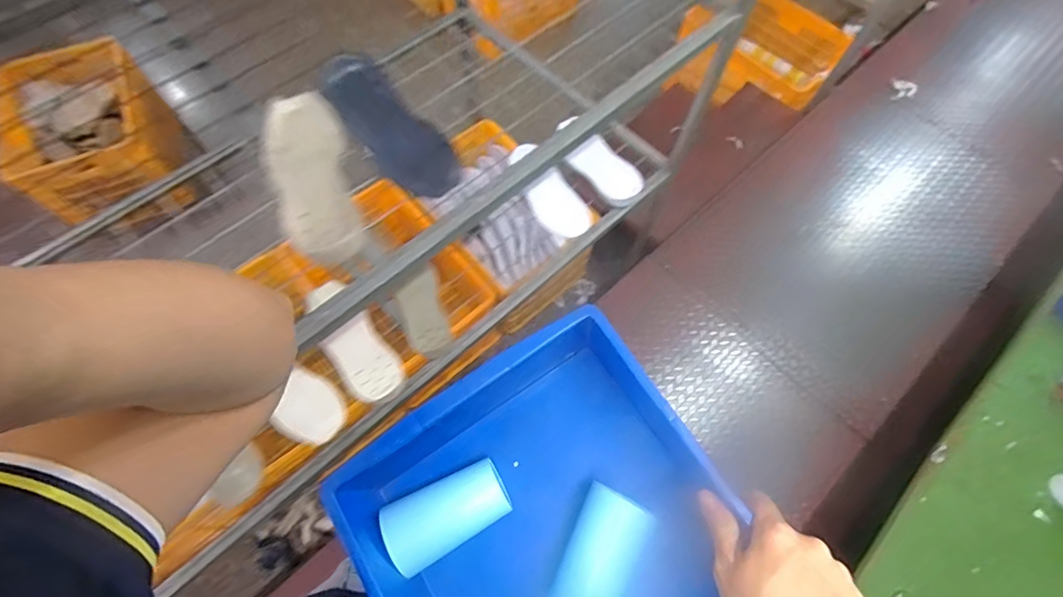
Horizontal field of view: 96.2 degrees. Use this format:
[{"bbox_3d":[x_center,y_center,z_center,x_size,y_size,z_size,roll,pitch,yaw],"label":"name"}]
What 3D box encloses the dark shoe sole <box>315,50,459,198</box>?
[{"bbox_3d":[-0.221,-0.265,0.721,0.102,0.031,0.301,-39,72,-16],"label":"dark shoe sole"}]

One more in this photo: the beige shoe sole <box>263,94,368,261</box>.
[{"bbox_3d":[-0.312,-0.171,0.674,0.115,0.041,0.272,-19,68,-8],"label":"beige shoe sole"}]

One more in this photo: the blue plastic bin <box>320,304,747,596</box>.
[{"bbox_3d":[0.056,0.245,0.377,0.283,0.104,0.406,-28,69,-12],"label":"blue plastic bin"}]

